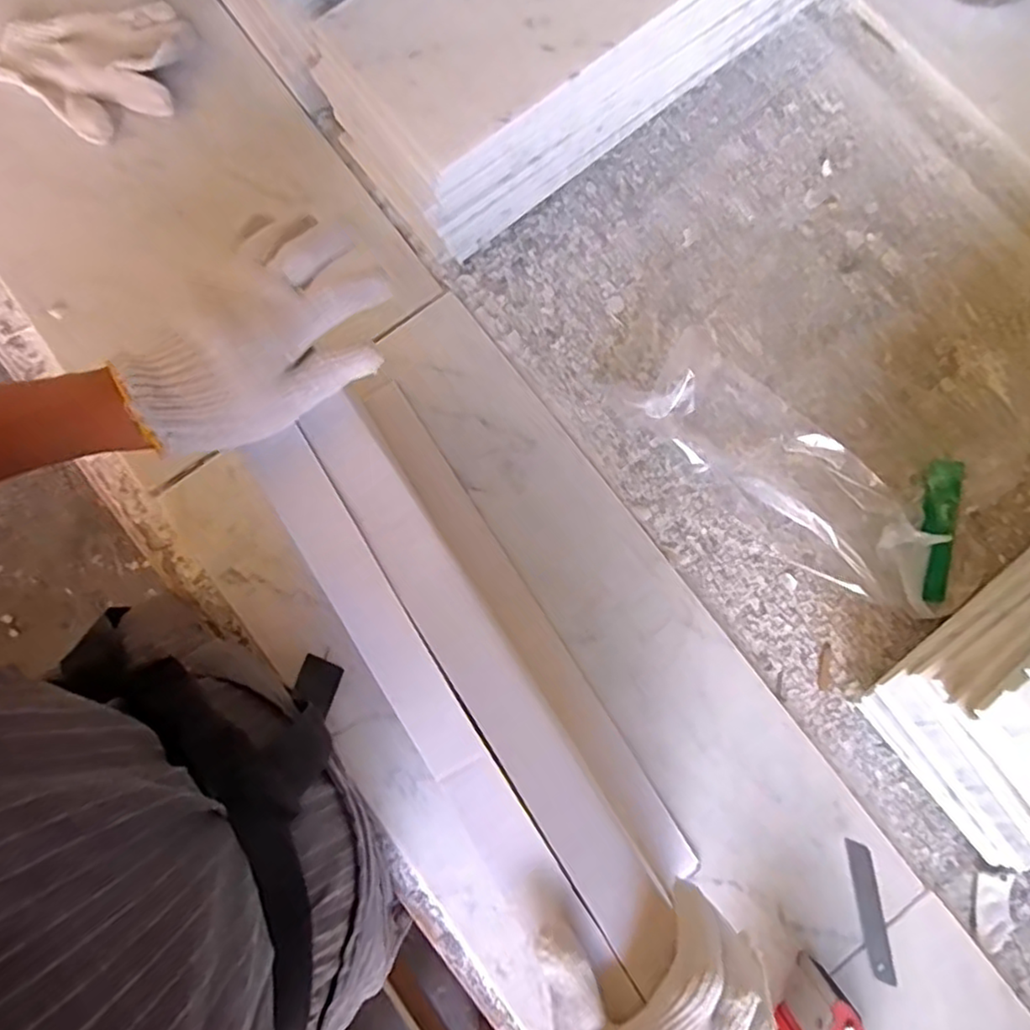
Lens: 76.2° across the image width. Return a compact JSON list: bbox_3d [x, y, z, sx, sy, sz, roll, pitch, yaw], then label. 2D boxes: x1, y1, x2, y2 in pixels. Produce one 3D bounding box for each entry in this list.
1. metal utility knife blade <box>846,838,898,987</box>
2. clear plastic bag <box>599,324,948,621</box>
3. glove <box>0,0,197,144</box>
[{"bbox_3d":[0.264,0.294,0.487,0.018,0.004,0.098,-8,83,-8],"label":"metal utility knife blade"},{"bbox_3d":[0.223,-0.034,0.526,0.291,0.040,0.100,44,83,8],"label":"clear plastic bag"},{"bbox_3d":[-0.384,-0.409,0.599,0.176,0.018,0.122,-15,80,-2],"label":"glove"}]

